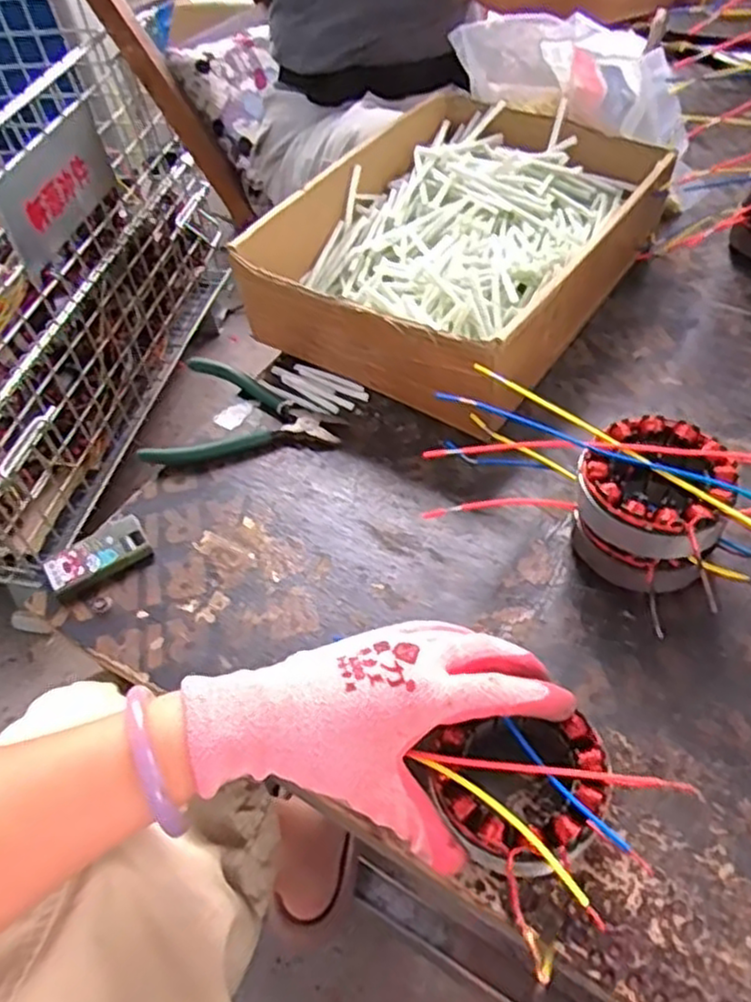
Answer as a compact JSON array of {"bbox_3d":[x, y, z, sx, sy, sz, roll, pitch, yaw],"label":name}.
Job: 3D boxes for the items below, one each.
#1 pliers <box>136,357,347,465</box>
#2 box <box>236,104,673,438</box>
[{"bbox_3d":[-0.096,-0.073,0.575,0.144,0.014,0.131,2,51,9],"label":"pliers"},{"bbox_3d":[0.079,-0.217,0.629,0.241,0.102,0.335,25,58,25],"label":"box"}]

